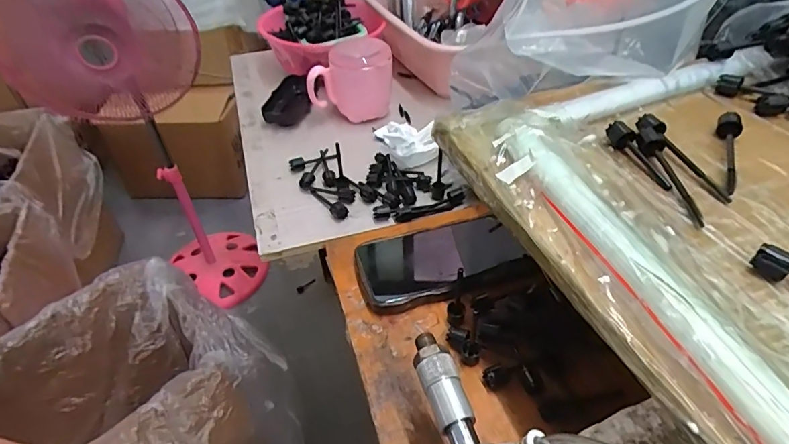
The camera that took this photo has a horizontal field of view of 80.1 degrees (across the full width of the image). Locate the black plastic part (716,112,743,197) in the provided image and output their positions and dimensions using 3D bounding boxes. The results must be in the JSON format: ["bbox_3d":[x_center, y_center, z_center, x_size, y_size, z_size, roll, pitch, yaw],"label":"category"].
[{"bbox_3d":[0.222,-0.047,0.313,0.015,0.016,0.080,19,47,22],"label":"black plastic part"}]

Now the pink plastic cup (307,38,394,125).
[{"bbox_3d":[-0.060,-0.187,0.618,0.106,0.088,0.073,-9,43,-7],"label":"pink plastic cup"}]

